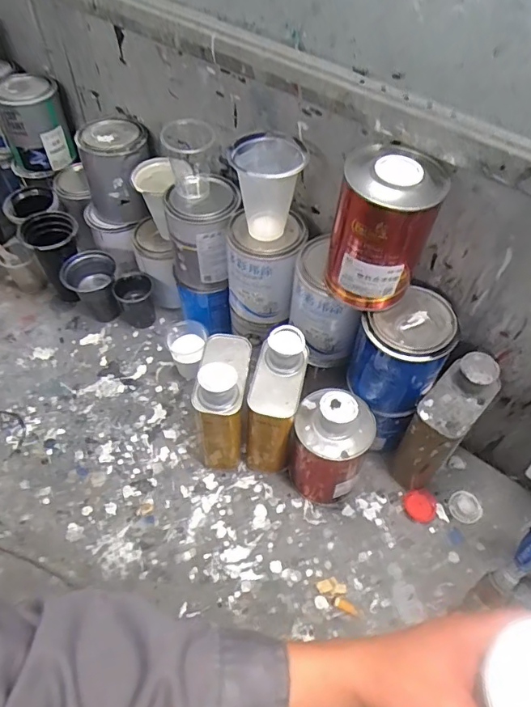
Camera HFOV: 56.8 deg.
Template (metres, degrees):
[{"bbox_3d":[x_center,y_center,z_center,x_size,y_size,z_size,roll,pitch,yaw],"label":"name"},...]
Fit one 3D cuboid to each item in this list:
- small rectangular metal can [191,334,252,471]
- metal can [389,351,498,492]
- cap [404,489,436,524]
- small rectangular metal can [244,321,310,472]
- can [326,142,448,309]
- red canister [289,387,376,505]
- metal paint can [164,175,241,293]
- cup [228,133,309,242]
[{"bbox_3d":[-0.058,0.063,0.671,0.075,0.210,0.121,14,55,8],"label":"small rectangular metal can"},{"bbox_3d":[0.228,0.098,0.647,0.071,0.210,0.106,37,61,22],"label":"metal can"},{"bbox_3d":[0.214,0.210,0.678,0.043,0.009,0.041,1,54,-1],"label":"cap"},{"bbox_3d":[0.007,0.067,0.670,0.077,0.215,0.115,10,55,5],"label":"small rectangular metal can"},{"bbox_3d":[0.122,-0.129,0.522,0.096,0.147,0.092,1,54,-1],"label":"can"},{"bbox_3d":[0.084,0.119,0.650,0.097,0.180,0.099,11,55,6],"label":"red canister"},{"bbox_3d":[-0.090,-0.173,0.727,0.098,0.140,0.102,-4,55,-4],"label":"metal paint can"},{"bbox_3d":[0.002,-0.194,0.605,0.086,0.117,0.083,9,55,4],"label":"cup"}]

